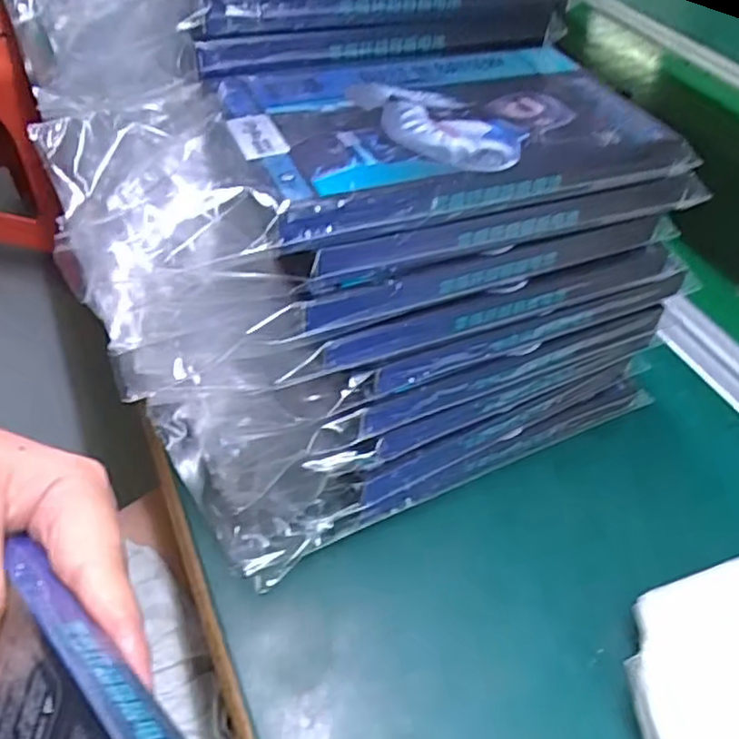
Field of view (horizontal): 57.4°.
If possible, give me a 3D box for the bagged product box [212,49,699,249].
[{"bbox_3d":[0.032,-0.094,0.262,0.160,0.014,0.093,-13,49,-18],"label":"bagged product box"}]

